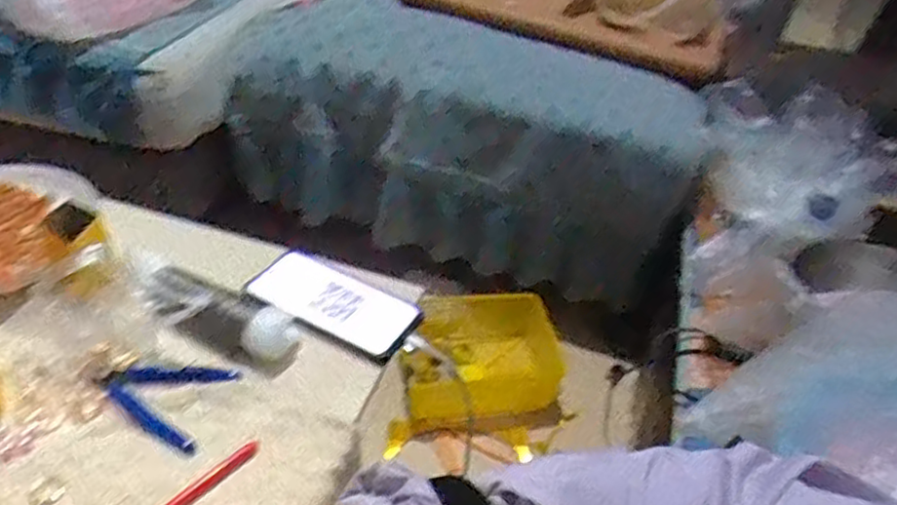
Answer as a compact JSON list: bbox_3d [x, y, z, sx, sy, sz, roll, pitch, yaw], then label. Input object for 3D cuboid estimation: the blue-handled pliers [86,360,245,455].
[{"bbox_3d":[-0.239,0.111,0.560,0.114,0.016,0.080,11,40,6],"label":"blue-handled pliers"}]

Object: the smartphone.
[{"bbox_3d":[-0.103,0.044,0.656,0.155,0.014,0.081,22,42,18],"label":"smartphone"}]

